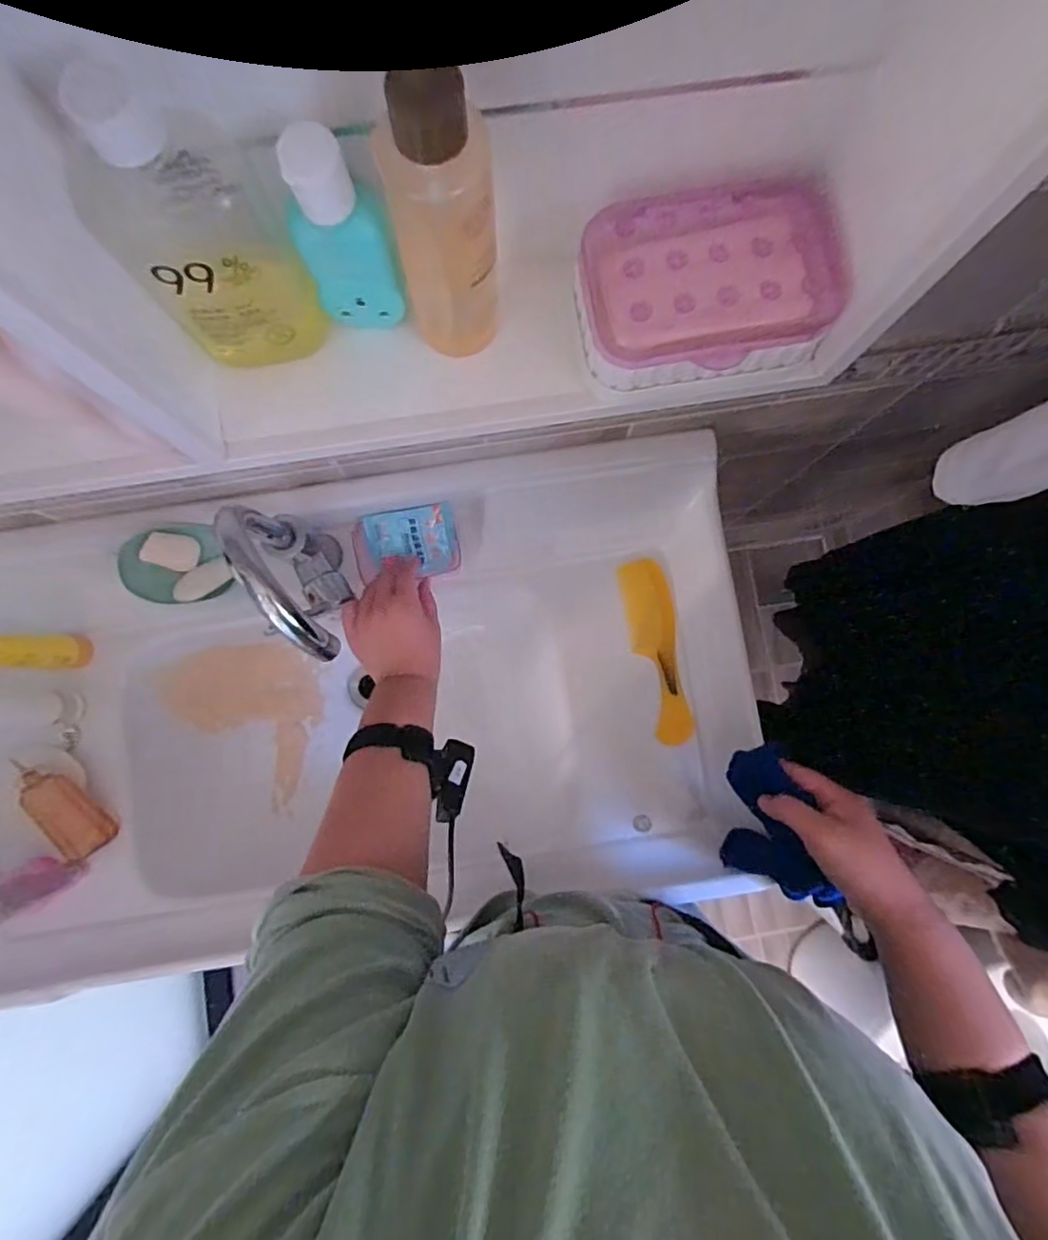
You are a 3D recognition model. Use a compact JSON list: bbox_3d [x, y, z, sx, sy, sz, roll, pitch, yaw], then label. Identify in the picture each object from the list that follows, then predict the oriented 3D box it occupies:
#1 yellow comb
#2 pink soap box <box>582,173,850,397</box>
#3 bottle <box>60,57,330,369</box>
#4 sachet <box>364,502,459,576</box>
[{"bbox_3d":[0.148,0.035,0.643,0.051,0.008,0.201,-11,88,0],"label":"yellow comb"},{"bbox_3d":[0.088,-0.161,0.281,0.128,0.040,0.078,-6,84,-1],"label":"pink soap box"},{"bbox_3d":[-0.128,-0.152,0.242,0.063,0.121,0.035,-13,84,-2],"label":"bottle"},{"bbox_3d":[-0.120,-0.084,0.634,0.090,0.008,0.072,-10,108,-1],"label":"sachet"}]

